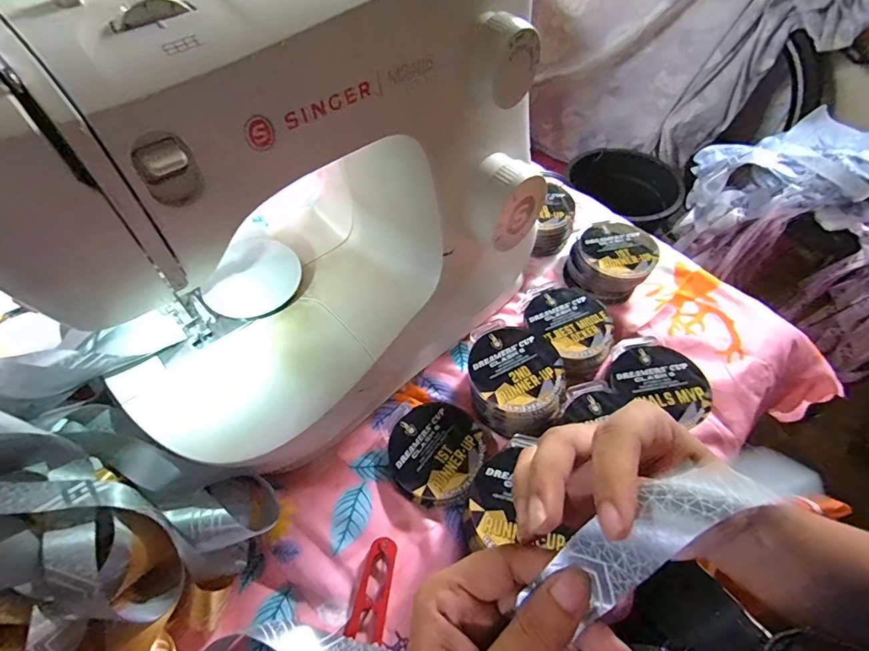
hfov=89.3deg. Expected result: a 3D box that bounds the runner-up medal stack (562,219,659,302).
[{"bbox_3d":[0.178,-0.066,0.443,0.073,0.049,0.075,38,63,21],"label":"runner-up medal stack"}]

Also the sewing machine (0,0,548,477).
[{"bbox_3d":[-0.072,-0.073,0.299,0.332,0.260,0.163,-39,66,-24],"label":"sewing machine"}]

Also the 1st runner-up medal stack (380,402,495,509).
[{"bbox_3d":[-0.003,0.096,0.348,0.084,0.013,0.076,29,61,16],"label":"1st runner-up medal stack"}]

